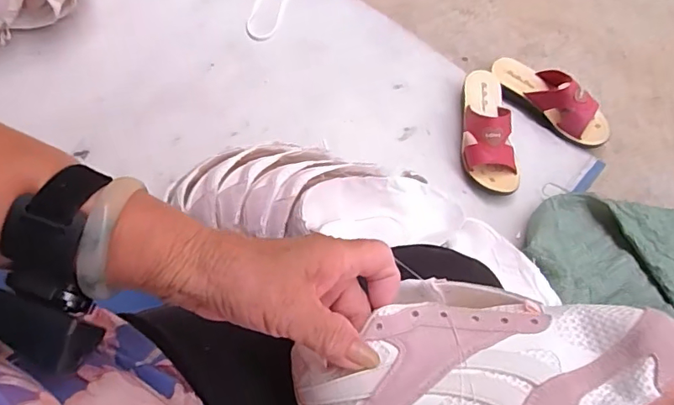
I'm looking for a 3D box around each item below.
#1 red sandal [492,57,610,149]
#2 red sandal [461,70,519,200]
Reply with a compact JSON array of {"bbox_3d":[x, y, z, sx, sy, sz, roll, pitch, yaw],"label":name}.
[{"bbox_3d":[0.374,-0.183,0.877,0.226,0.075,0.082,42,75,16],"label":"red sandal"},{"bbox_3d":[0.252,-0.128,0.839,0.085,0.078,0.223,-1,68,1],"label":"red sandal"}]

